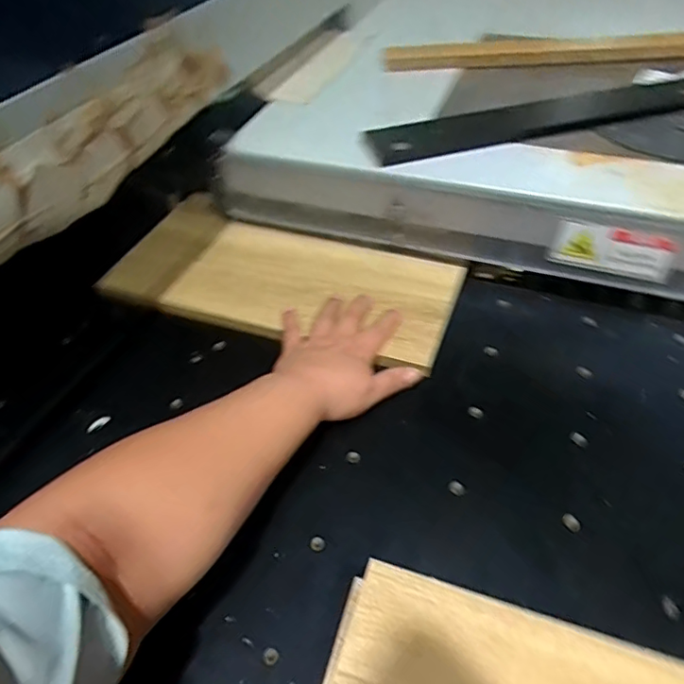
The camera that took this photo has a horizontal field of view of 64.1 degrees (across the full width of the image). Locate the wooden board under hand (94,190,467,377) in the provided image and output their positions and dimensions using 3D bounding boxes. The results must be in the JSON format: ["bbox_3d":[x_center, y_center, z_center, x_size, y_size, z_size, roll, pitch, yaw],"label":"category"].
[{"bbox_3d":[-0.062,-0.079,0.590,0.375,0.025,0.186,13,48,14],"label":"wooden board under hand"}]

